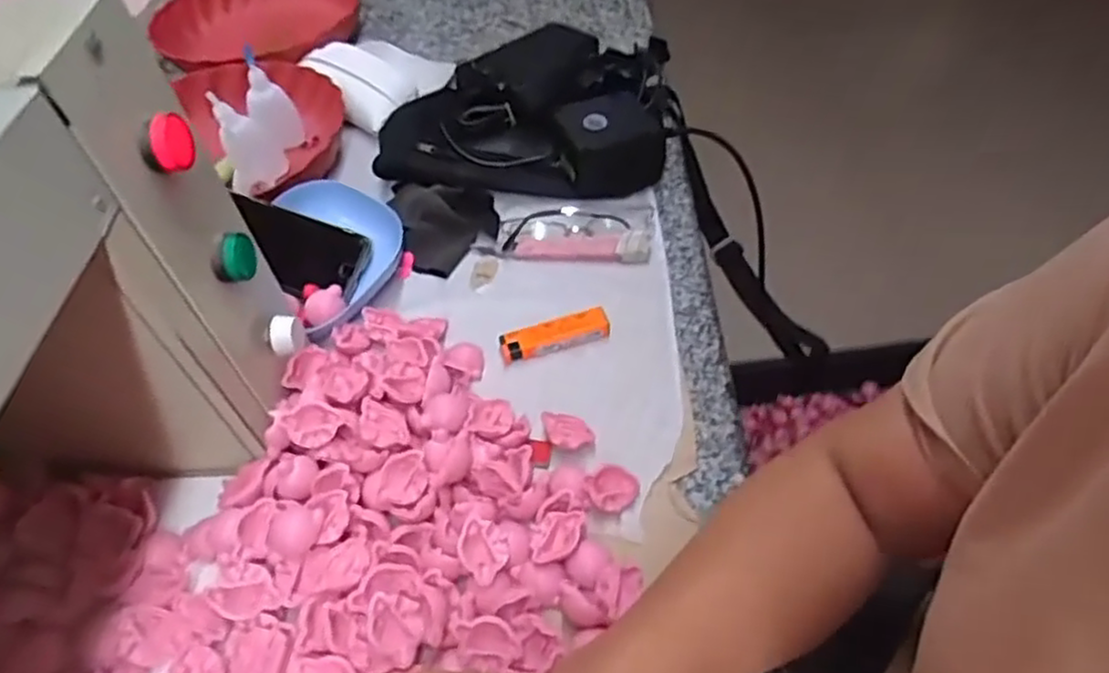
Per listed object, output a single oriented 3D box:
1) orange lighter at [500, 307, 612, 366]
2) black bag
[{"bbox_3d":[0.000,0.000,0.531,0.080,0.012,0.025,-14,51,-5],"label":"orange lighter"},{"bbox_3d":[-0.014,-0.237,0.704,0.260,0.061,0.261,7,52,11],"label":"black bag"}]

